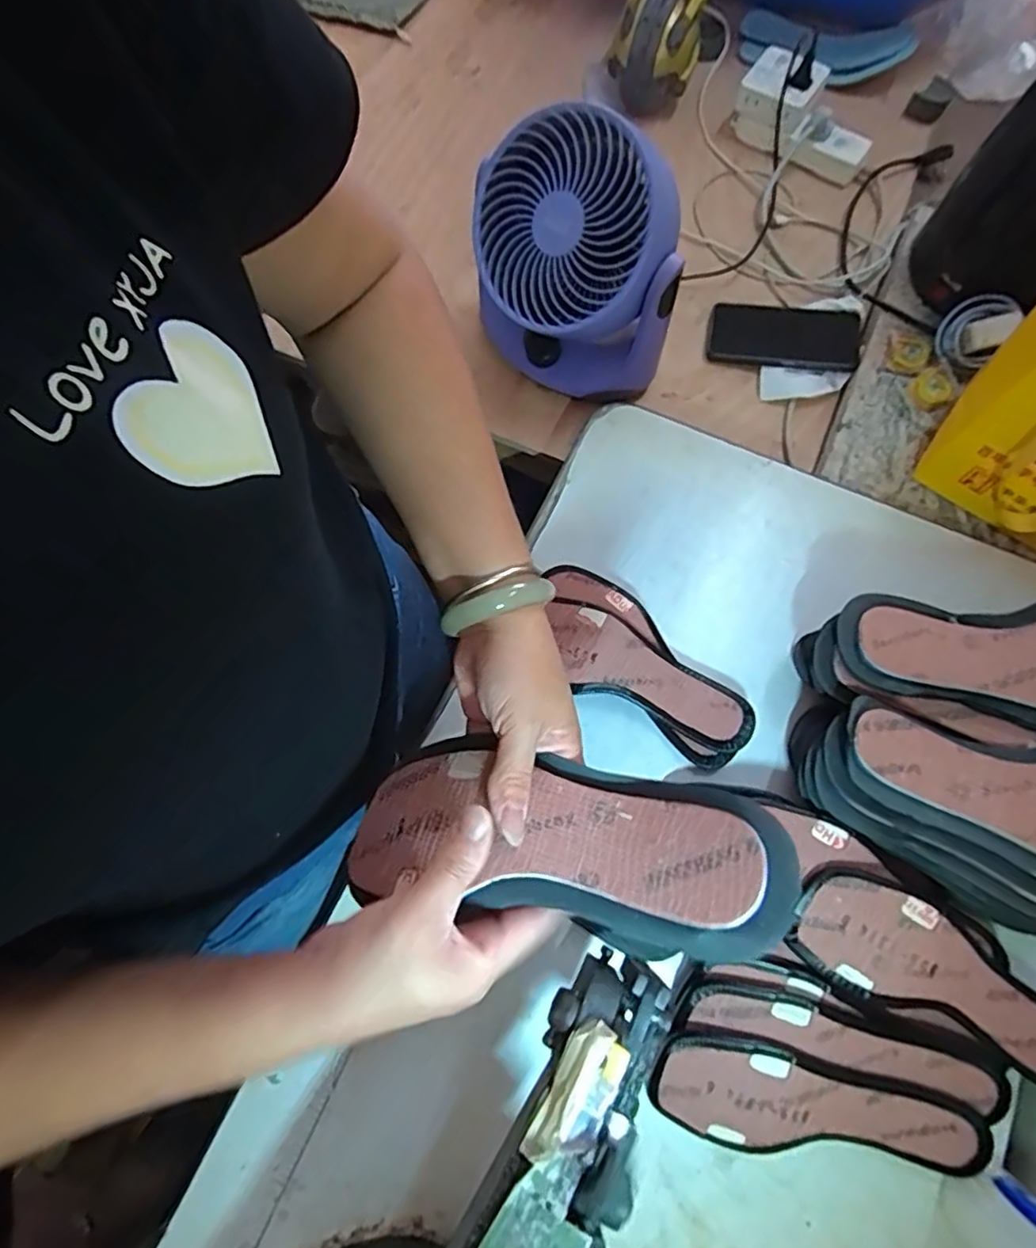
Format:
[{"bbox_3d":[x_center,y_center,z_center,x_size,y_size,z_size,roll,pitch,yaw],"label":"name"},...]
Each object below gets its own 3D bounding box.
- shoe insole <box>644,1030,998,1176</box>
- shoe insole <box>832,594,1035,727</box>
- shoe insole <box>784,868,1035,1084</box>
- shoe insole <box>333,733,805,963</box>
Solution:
[{"bbox_3d":[0.207,0.331,0.431,0.220,0.020,0.079,4,97,4],"label":"shoe insole"},{"bbox_3d":[0.360,0.028,0.463,0.228,0.023,0.092,3,67,2],"label":"shoe insole"},{"bbox_3d":[0.297,0.250,0.435,0.215,0.016,0.076,32,87,1],"label":"shoe insole"},{"bbox_3d":[0.013,0.112,0.323,0.233,0.018,0.085,2,65,26],"label":"shoe insole"}]

